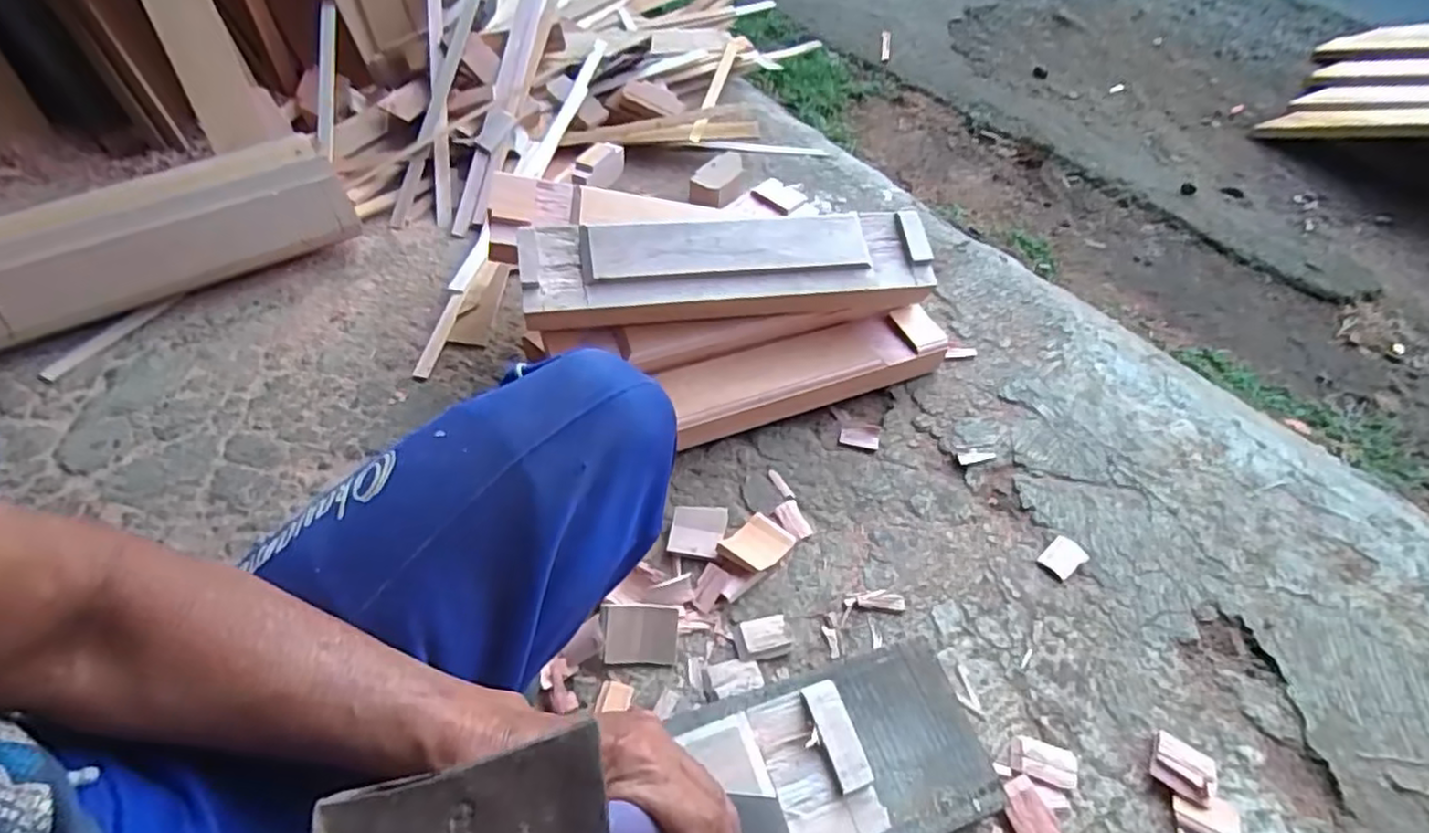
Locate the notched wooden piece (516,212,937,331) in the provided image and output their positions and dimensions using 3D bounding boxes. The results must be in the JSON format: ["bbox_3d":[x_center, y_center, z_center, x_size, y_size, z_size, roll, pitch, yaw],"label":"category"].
[{"bbox_3d":[0.024,-0.176,0.834,0.493,0.081,0.125,-9,79,-14],"label":"notched wooden piece"}]

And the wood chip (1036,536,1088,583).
[{"bbox_3d":[0.387,0.157,0.767,0.052,0.004,0.036,-32,60,-26],"label":"wood chip"}]

